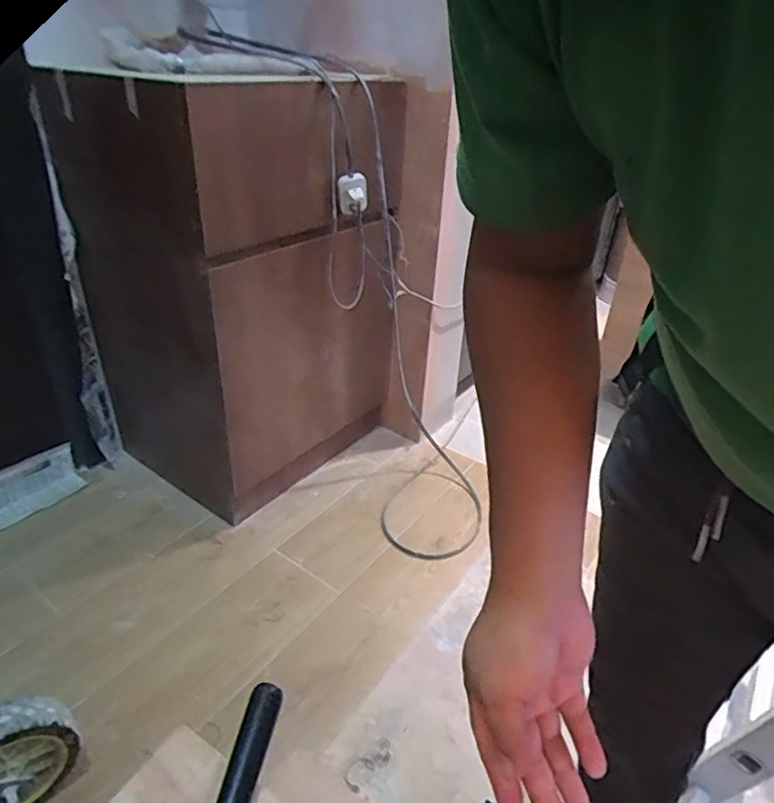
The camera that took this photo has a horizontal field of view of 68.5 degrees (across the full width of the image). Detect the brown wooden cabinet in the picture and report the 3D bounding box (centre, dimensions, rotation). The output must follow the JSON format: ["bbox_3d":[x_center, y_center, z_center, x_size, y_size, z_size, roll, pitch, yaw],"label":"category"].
[{"bbox_3d":[-0.297,-0.258,1.371,0.533,0.881,0.688,28,39,34],"label":"brown wooden cabinet"}]

